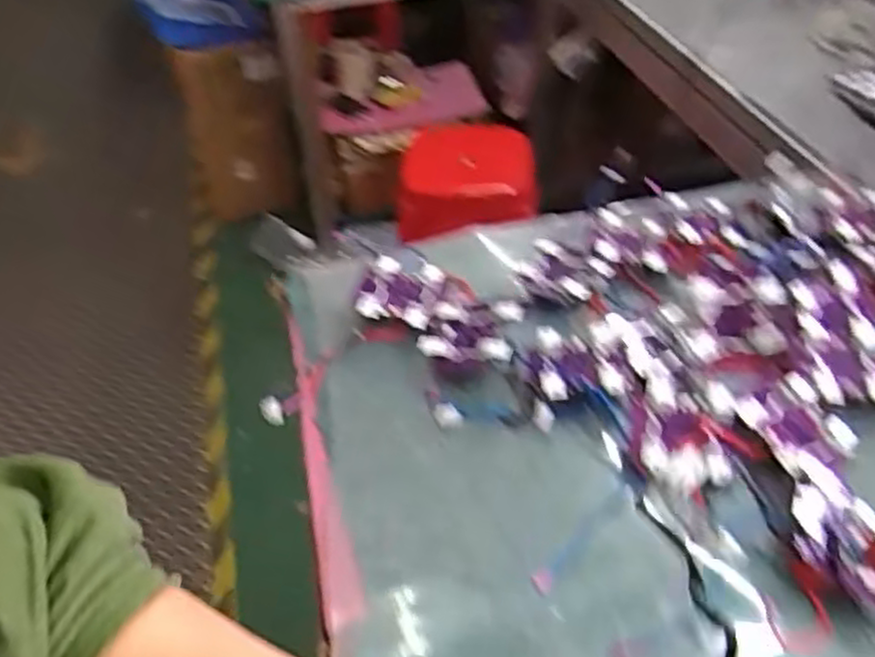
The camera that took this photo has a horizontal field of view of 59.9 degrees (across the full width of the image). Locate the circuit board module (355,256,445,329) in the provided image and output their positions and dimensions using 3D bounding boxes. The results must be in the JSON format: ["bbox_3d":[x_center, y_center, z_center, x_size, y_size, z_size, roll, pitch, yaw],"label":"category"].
[{"bbox_3d":[-0.040,-0.043,0.809,0.083,0.014,0.085,9,46,15],"label":"circuit board module"}]

